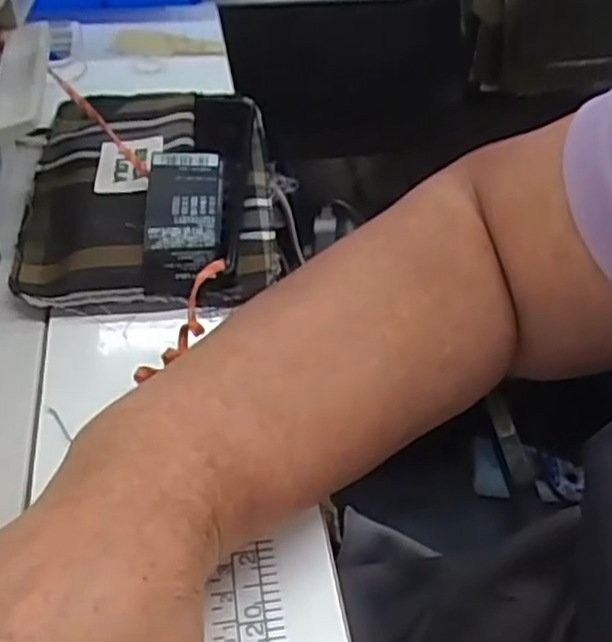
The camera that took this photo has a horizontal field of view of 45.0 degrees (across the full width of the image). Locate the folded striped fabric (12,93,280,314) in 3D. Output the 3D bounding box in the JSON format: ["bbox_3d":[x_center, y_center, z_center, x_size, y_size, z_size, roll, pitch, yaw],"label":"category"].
[{"bbox_3d":[-0.085,-0.083,0.407,0.127,0.035,0.198,-3,44,-5],"label":"folded striped fabric"}]

